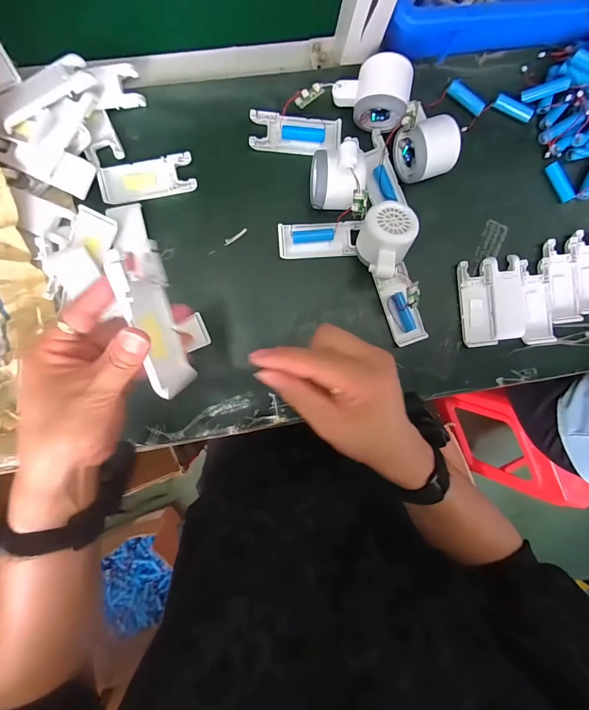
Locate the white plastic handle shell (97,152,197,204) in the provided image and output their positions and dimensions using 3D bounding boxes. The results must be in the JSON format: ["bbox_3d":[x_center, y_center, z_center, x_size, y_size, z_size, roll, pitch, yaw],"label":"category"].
[{"bbox_3d":[-0.165,-0.197,0.385,0.102,0.006,0.042,-12,94,-4],"label":"white plastic handle shell"}]

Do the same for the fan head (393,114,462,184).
[{"bbox_3d":[0.148,-0.232,0.384,0.058,0.056,0.062,-23,95,-3],"label":"fan head"}]

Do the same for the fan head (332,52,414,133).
[{"bbox_3d":[0.087,-0.290,0.380,0.084,0.044,0.061,22,91,-6],"label":"fan head"}]

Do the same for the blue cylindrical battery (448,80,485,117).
[{"bbox_3d":[0.205,-0.305,0.406,0.050,0.013,0.016,28,90,-6],"label":"blue cylindrical battery"}]

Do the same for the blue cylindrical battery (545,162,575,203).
[{"bbox_3d":[0.328,-0.213,0.424,0.014,0.015,0.050,-33,95,-2],"label":"blue cylindrical battery"}]

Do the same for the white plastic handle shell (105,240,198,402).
[{"bbox_3d":[-0.097,-0.022,0.239,0.018,0.050,0.101,-4,111,13],"label":"white plastic handle shell"}]

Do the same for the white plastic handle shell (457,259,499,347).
[{"bbox_3d":[0.225,-0.063,0.423,0.041,0.010,0.103,-5,93,-4],"label":"white plastic handle shell"}]

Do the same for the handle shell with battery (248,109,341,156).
[{"bbox_3d":[0.002,-0.253,0.393,0.103,0.009,0.041,4,93,-5],"label":"handle shell with battery"}]

